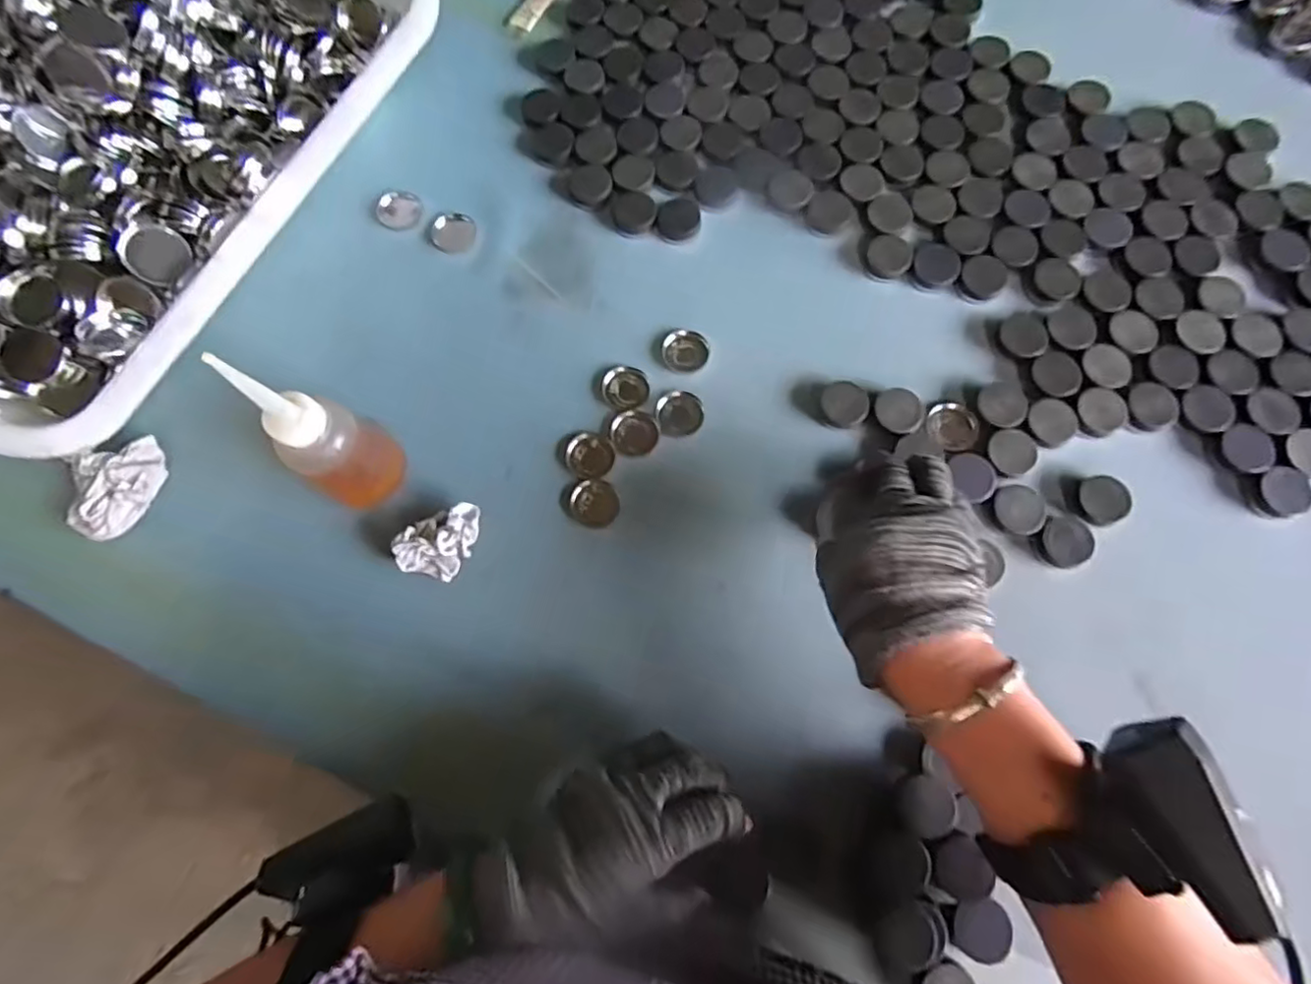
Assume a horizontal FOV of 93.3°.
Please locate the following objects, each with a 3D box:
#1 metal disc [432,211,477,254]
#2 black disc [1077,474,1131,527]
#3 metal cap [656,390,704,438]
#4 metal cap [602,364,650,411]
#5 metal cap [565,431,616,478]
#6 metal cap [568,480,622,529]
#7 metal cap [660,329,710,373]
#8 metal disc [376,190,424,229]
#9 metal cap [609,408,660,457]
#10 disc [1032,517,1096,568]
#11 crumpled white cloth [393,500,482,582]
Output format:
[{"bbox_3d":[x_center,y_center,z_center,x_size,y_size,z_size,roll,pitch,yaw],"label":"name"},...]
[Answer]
[{"bbox_3d":[-0.159,-0.205,0.487,0.032,0.005,0.035,0,76,2],"label":"metal disc"},{"bbox_3d":[0.293,0.005,0.404,0.032,0.004,0.031,0,76,2],"label":"black disc"},{"bbox_3d":[0.017,-0.056,0.437,0.033,0.007,0.033,0,76,2],"label":"metal cap"},{"bbox_3d":[-0.021,-0.076,0.446,0.033,0.007,0.031,0,76,2],"label":"metal cap"},{"bbox_3d":[-0.046,-0.026,0.434,0.032,0.004,0.033,0,76,2],"label":"metal cap"},{"bbox_3d":[-0.042,0.007,0.425,0.034,0.004,0.033,17,77,6],"label":"metal cap"},{"bbox_3d":[0.022,-0.103,0.452,0.034,0.009,0.031,0,76,2],"label":"metal cap"},{"bbox_3d":[-0.204,-0.225,0.495,0.034,0.005,0.035,0,76,2],"label":"metal disc"},{"bbox_3d":[-0.015,-0.042,0.437,0.034,0.004,0.034,0,76,2],"label":"metal cap"},{"bbox_3d":[0.265,0.031,0.394,0.034,0.010,0.032,0,76,2],"label":"disc"},{"bbox_3d":[-0.144,0.030,0.410,0.043,0.022,0.051,12,76,5],"label":"crumpled white cloth"}]

